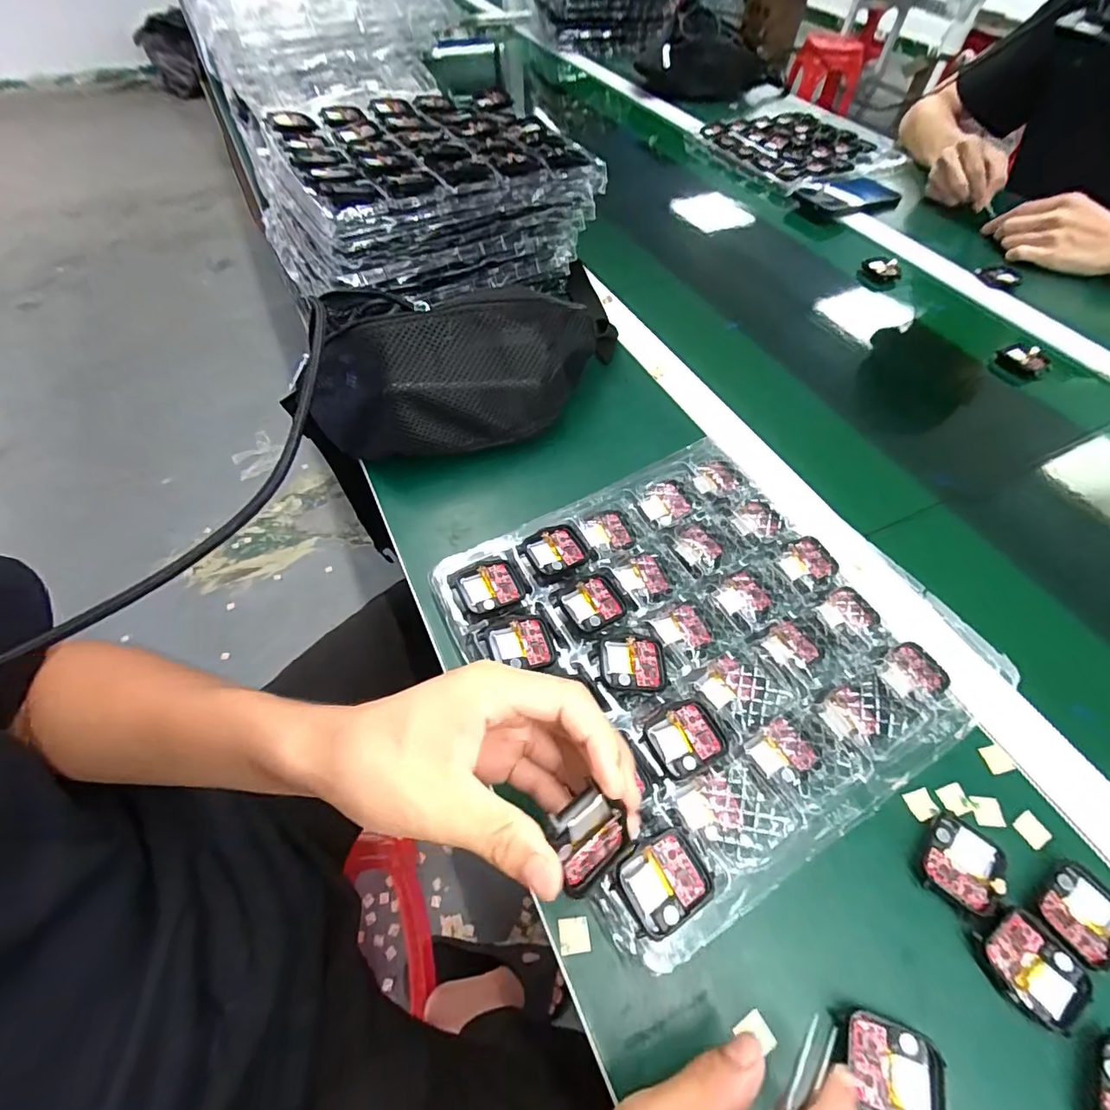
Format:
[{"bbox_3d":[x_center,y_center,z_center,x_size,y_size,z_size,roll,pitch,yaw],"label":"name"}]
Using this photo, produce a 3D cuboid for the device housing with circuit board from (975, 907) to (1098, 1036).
[{"bbox_3d":[0.244,0.209,0.259,0.039,0.007,0.045,-26,61,-17],"label":"device housing with circuit board"}]

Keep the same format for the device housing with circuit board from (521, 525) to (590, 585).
[{"bbox_3d":[0.002,-0.002,0.376,0.047,0.007,0.038,-27,61,-17],"label":"device housing with circuit board"}]

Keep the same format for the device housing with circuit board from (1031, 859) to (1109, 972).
[{"bbox_3d":[0.282,0.190,0.272,0.047,0.008,0.037,-26,61,-17],"label":"device housing with circuit board"}]

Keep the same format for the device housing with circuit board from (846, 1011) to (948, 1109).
[{"bbox_3d":[0.157,0.241,0.239,0.041,0.012,0.038,15,58,9],"label":"device housing with circuit board"}]

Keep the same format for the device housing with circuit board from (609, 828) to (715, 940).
[{"bbox_3d":[0.055,0.165,0.260,0.045,0.006,0.036,-26,65,-17],"label":"device housing with circuit board"}]

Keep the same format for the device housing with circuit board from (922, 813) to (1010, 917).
[{"bbox_3d":[0.228,0.171,0.287,0.035,0.010,0.045,29,61,17],"label":"device housing with circuit board"}]

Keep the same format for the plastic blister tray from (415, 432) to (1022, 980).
[{"bbox_3d":[0.100,0.052,0.352,0.284,0.033,0.270,-28,61,-18],"label":"plastic blister tray"}]

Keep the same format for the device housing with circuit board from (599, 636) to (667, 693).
[{"bbox_3d":[0.050,0.069,0.328,0.041,0.005,0.036,-2,57,-3],"label":"device housing with circuit board"}]

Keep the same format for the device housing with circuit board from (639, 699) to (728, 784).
[{"bbox_3d":[0.077,0.110,0.306,0.046,0.012,0.039,-26,61,-17],"label":"device housing with circuit board"}]

